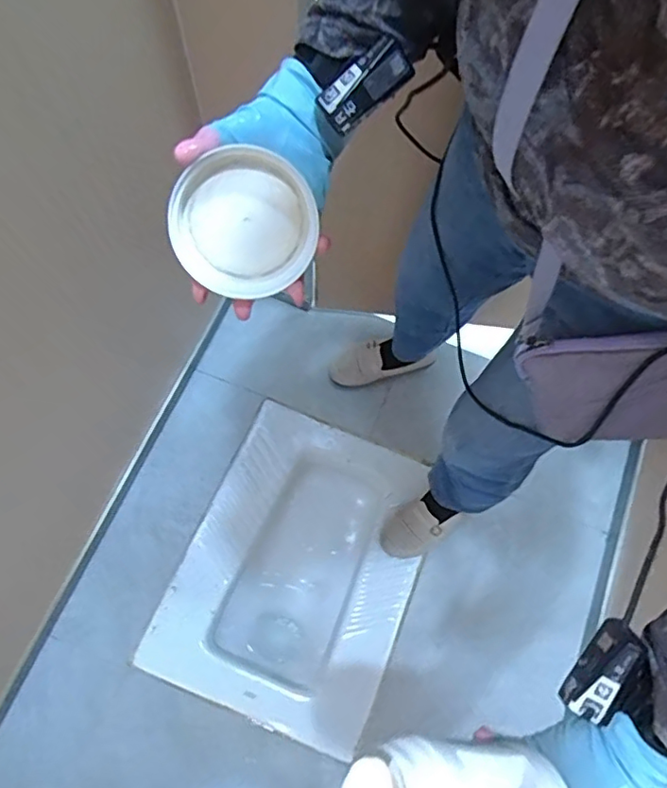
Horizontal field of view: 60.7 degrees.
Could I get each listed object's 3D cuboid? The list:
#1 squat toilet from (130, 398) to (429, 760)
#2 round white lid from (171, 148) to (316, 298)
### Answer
[{"bbox_3d":[-0.067,0.375,1.225,0.441,0.213,0.573,21,66,10],"label":"squat toilet"},{"bbox_3d":[-0.068,-0.124,0.419,0.101,0.097,0.023,-27,25,5],"label":"round white lid"}]

